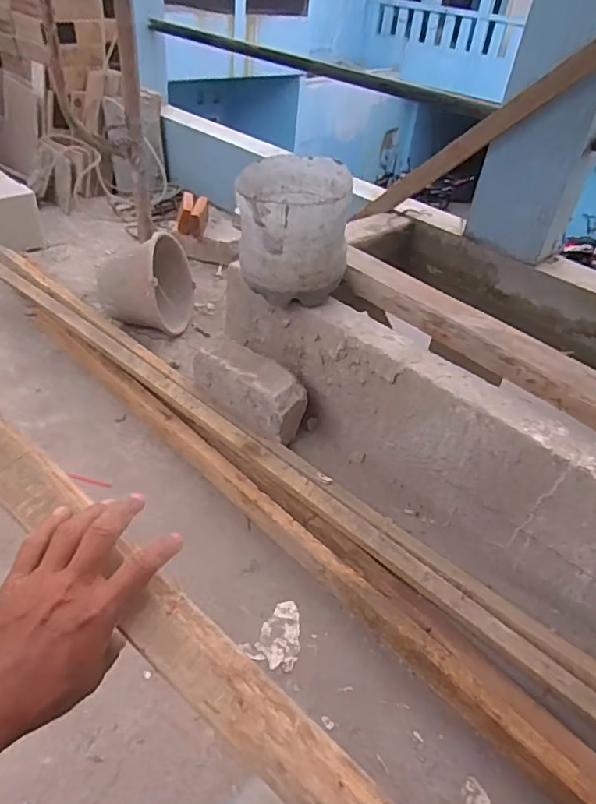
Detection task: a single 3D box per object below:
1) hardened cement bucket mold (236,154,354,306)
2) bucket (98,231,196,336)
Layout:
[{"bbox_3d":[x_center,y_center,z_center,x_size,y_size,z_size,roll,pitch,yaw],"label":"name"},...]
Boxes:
[{"bbox_3d":[-0.013,-0.384,1.219,0.237,0.234,0.253,2,40,-6],"label":"hardened cement bucket mold"},{"bbox_3d":[-0.461,-0.350,1.619,0.236,0.274,0.236,-7,33,5],"label":"bucket"}]

